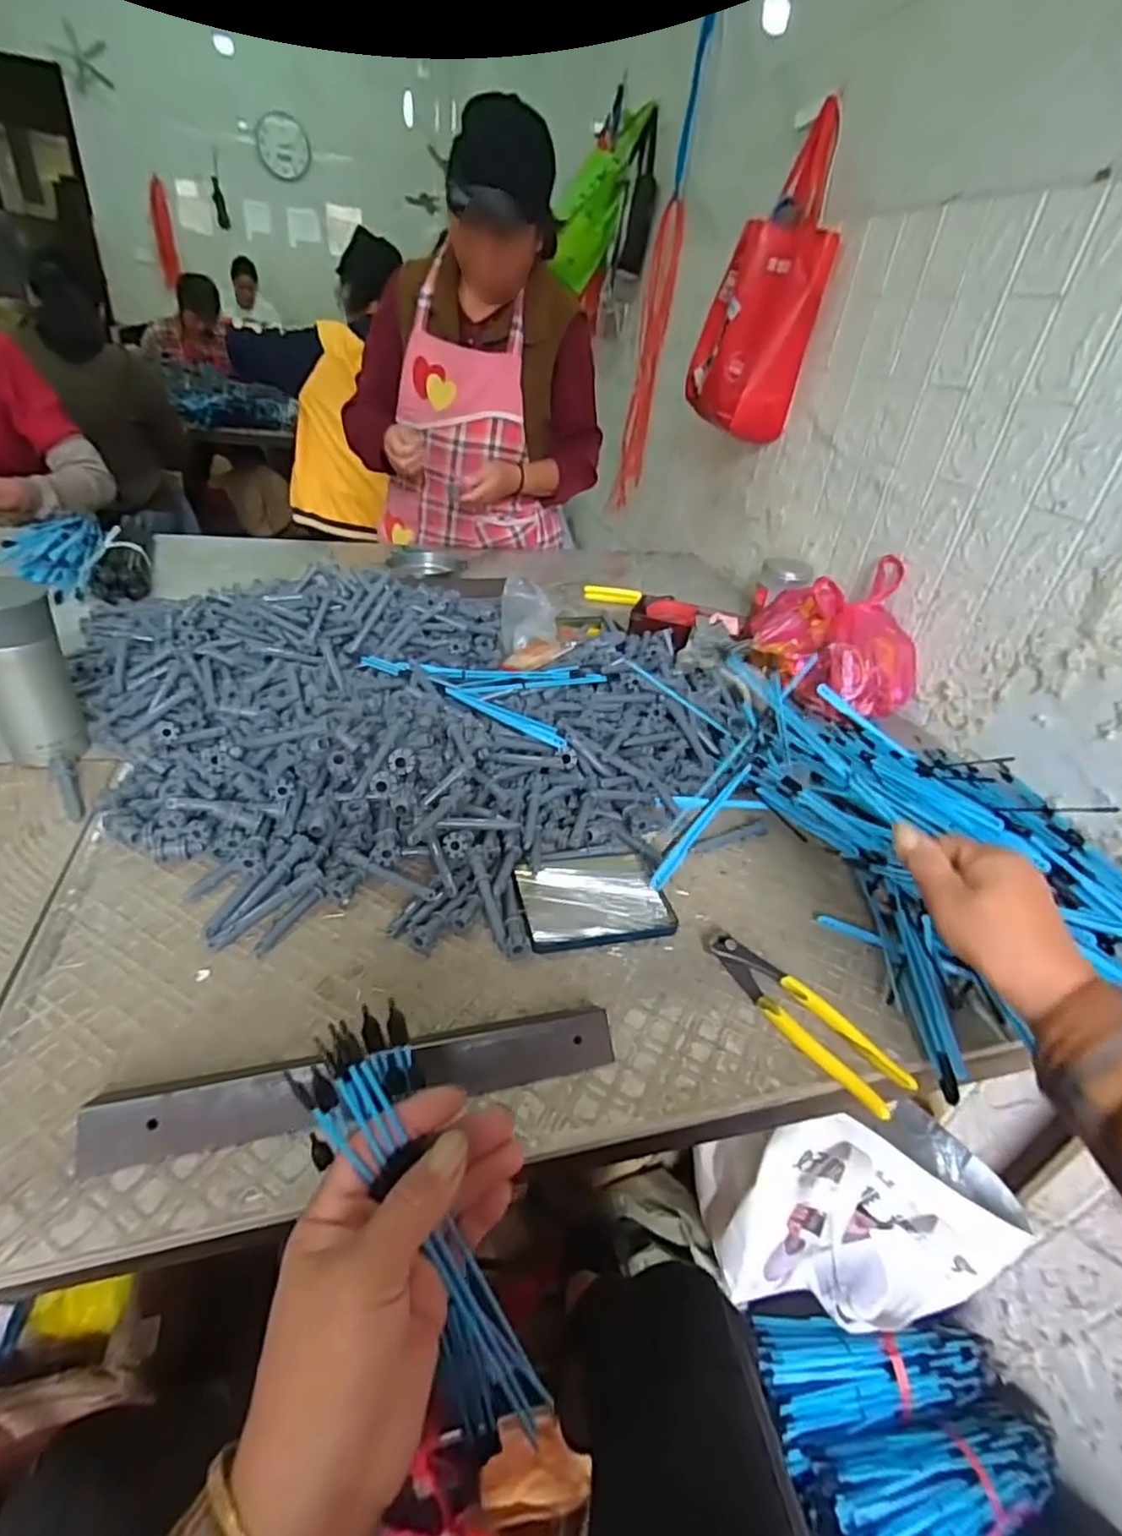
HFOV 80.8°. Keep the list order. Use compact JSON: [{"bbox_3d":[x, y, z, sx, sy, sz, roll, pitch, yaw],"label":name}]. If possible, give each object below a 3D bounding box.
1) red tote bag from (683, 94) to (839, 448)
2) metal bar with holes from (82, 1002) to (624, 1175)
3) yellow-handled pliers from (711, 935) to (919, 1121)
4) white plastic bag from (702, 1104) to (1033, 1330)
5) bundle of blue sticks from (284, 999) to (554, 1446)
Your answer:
[{"bbox_3d":[0.344,-0.812,1.135,0.090,0.400,0.241,-7,37,-21],"label":"red tote bag"},{"bbox_3d":[-0.118,0.196,0.416,0.314,0.033,0.032,-4,37,-17],"label":"metal bar with holes"},{"bbox_3d":[0.181,0.186,0.499,0.042,0.017,0.163,-18,43,-32],"label":"yellow-handled pliers"},{"bbox_3d":[0.325,0.534,0.763,0.260,0.289,0.196,6,34,-3],"label":"white plastic bag"},{"bbox_3d":[-0.058,0.218,0.298,0.049,0.230,0.022,-27,14,-39],"label":"bundle of blue sticks"}]

